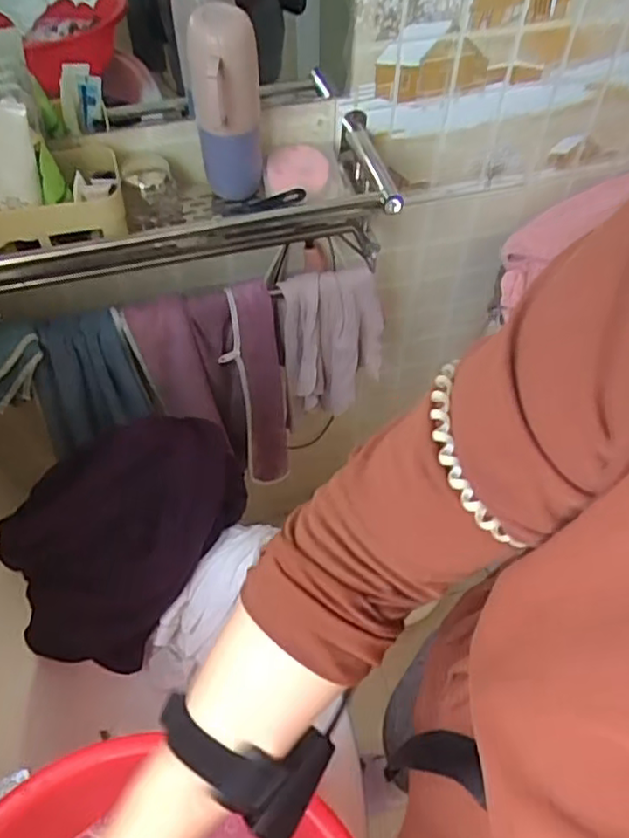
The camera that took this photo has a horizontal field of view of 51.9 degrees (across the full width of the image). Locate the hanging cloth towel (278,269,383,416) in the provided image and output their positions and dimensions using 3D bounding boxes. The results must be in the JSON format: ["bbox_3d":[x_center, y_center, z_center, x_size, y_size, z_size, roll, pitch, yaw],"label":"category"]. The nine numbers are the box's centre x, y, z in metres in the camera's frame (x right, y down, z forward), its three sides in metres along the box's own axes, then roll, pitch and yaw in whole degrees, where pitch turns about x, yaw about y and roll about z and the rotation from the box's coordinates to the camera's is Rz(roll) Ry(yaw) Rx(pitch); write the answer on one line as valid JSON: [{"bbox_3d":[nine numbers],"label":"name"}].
[{"bbox_3d":[0.032,-0.107,0.912,0.146,0.267,0.025,-17,57,-13],"label":"hanging cloth towel"}]

